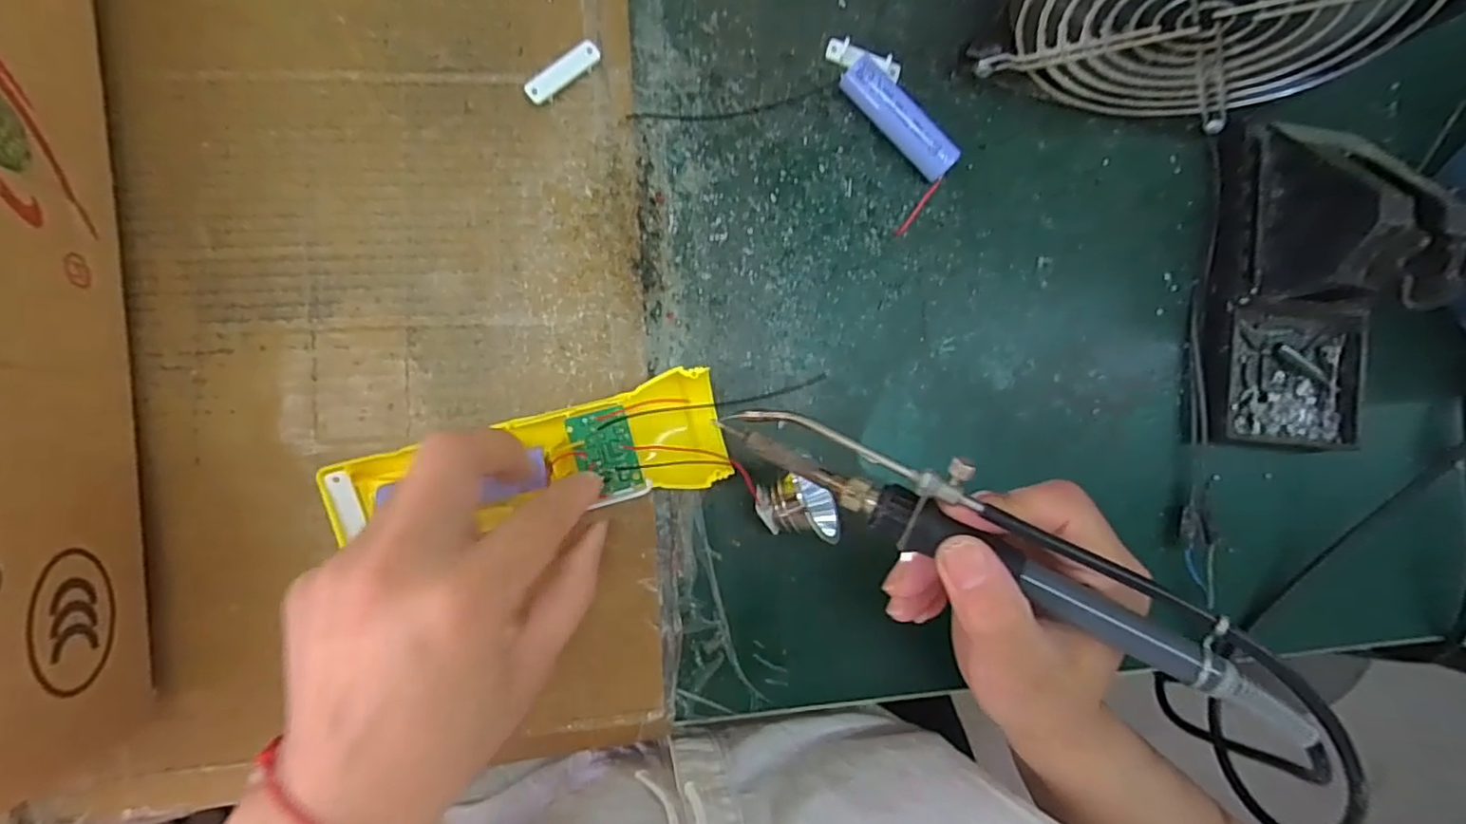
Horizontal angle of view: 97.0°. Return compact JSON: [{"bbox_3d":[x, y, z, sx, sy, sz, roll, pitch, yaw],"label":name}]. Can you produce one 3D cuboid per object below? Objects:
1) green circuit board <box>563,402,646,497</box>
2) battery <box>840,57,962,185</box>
[{"bbox_3d":[-0.053,0.017,0.269,0.025,0.004,0.035,-15,93,-7],"label":"green circuit board"},{"bbox_3d":[0.077,-0.135,0.299,0.062,0.018,0.018,43,86,-7],"label":"battery"}]

